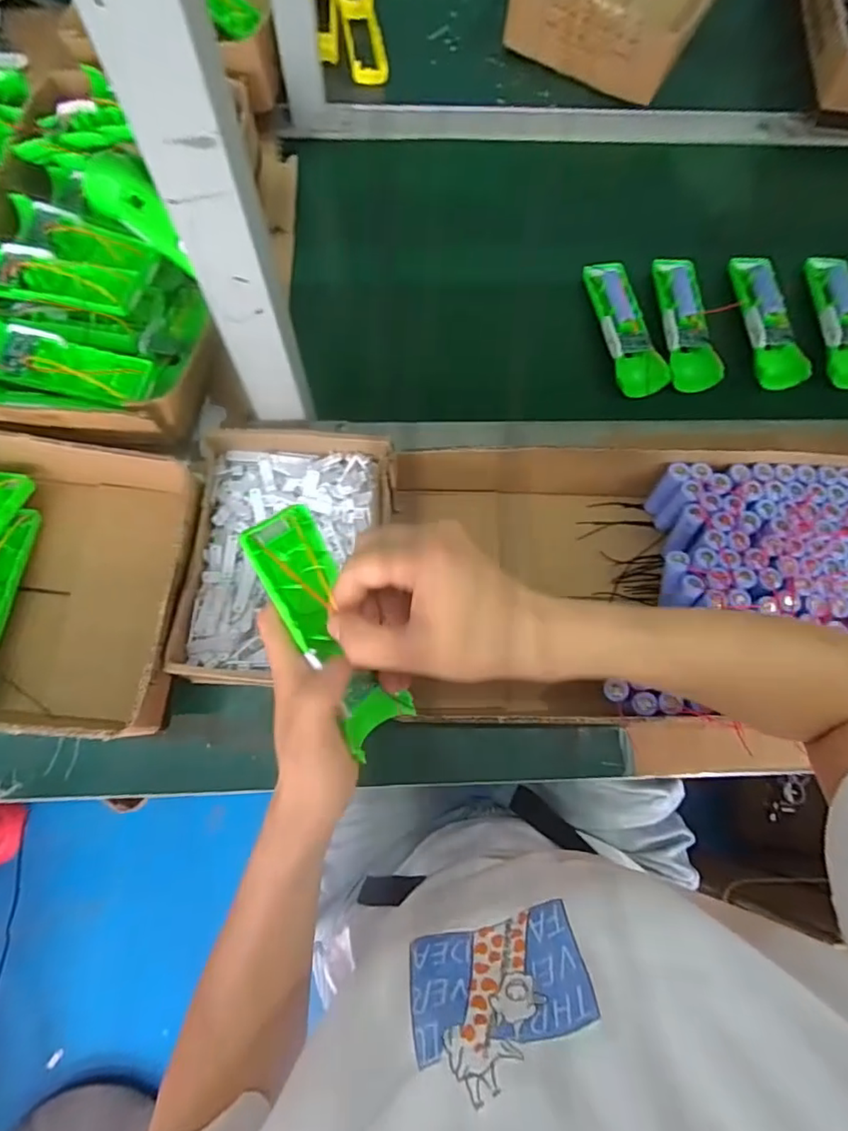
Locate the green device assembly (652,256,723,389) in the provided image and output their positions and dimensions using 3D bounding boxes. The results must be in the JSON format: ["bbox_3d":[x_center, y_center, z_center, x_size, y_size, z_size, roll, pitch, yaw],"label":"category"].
[{"bbox_3d":[0.277,-0.259,0.588,0.047,0.022,0.162,-2,74,-1],"label":"green device assembly"}]

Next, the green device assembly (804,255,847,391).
[{"bbox_3d":[0.447,-0.268,0.597,0.045,0.026,0.162,-1,74,-1],"label":"green device assembly"}]

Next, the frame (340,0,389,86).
[{"bbox_3d":[-0.078,-0.681,0.711,0.048,0.019,0.161,-8,74,-6],"label":"frame"}]

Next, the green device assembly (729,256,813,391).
[{"bbox_3d":[0.362,-0.261,0.586,0.041,0.022,0.163,-3,74,-2],"label":"green device assembly"}]

